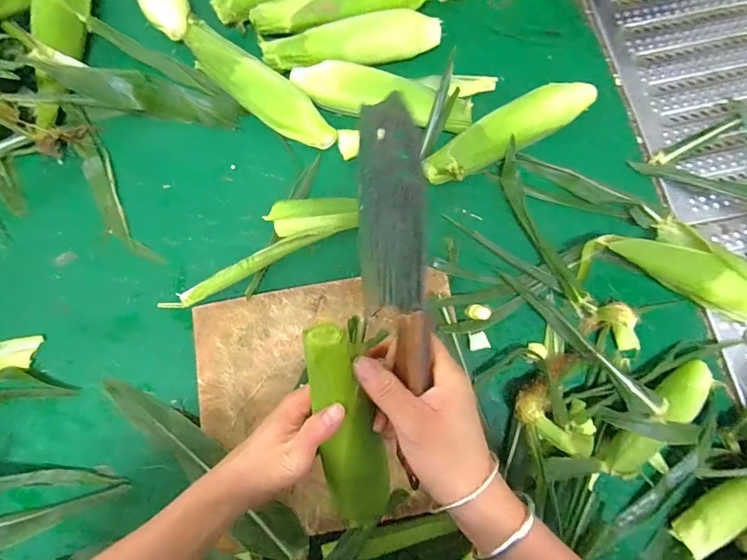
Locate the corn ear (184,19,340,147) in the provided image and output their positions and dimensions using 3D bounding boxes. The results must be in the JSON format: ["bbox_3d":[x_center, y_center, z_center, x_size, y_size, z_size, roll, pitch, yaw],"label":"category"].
[{"bbox_3d":[-0.152,-0.245,0.538,0.241,0.045,0.056,36,78,6],"label":"corn ear"}]

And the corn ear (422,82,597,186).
[{"bbox_3d":[0.172,-0.187,0.541,0.238,0.051,0.056,-28,79,-8],"label":"corn ear"}]

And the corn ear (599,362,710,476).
[{"bbox_3d":[0.311,0.152,0.470,0.167,0.033,0.047,-36,81,-9],"label":"corn ear"}]

